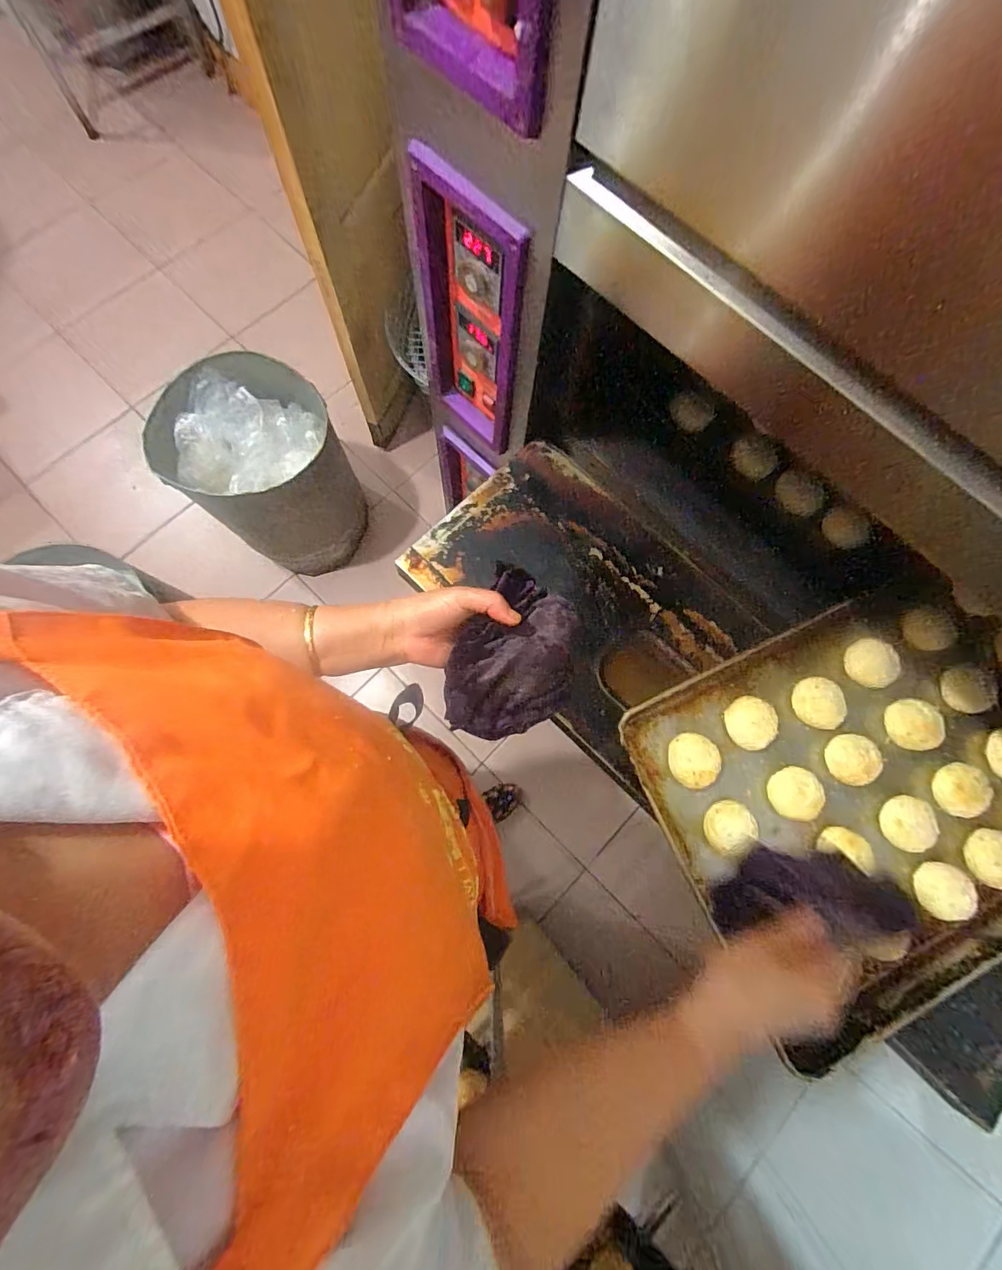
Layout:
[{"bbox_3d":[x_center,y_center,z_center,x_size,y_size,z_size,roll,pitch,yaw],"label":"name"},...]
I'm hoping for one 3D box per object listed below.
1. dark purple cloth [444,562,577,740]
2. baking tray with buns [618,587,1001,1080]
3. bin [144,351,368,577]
[{"bbox_3d":[0.012,0.016,0.448,0.111,0.034,0.158,15,78,2],"label":"dark purple cloth"},{"bbox_3d":[0.466,0.176,0.577,0.543,0.062,0.414,-24,80,-6],"label":"baking tray with buns"},{"bbox_3d":[-0.591,-0.430,1.297,0.393,0.415,0.395,36,80,6],"label":"bin"}]

